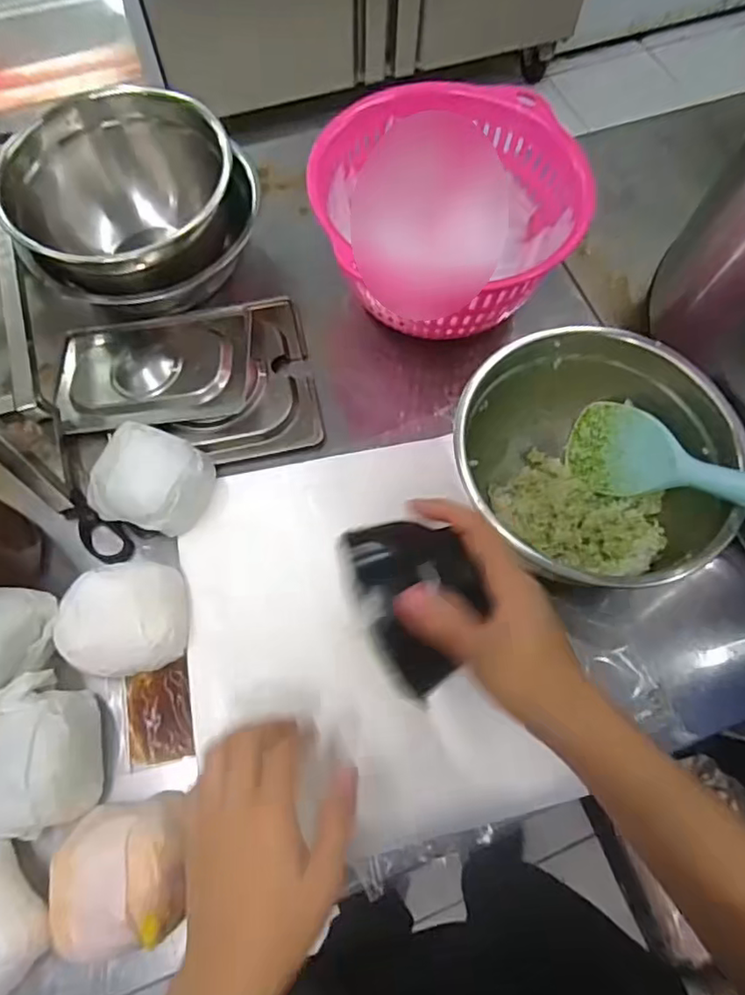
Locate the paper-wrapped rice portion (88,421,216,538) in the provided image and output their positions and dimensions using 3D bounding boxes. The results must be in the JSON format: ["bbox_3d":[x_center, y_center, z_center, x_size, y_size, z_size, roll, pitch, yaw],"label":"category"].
[{"bbox_3d":[-0.169,-0.012,0.466,0.073,0.053,0.074,0,67,-1],"label":"paper-wrapped rice portion"}]

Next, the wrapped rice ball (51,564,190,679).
[{"bbox_3d":[-0.176,0.086,0.425,0.080,0.048,0.073,0,67,-1],"label":"wrapped rice ball"}]

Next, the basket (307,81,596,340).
[{"bbox_3d":[0.063,-0.234,0.528,0.212,0.122,0.186,33,70,12],"label":"basket"}]

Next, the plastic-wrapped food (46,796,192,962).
[{"bbox_3d":[-0.152,0.229,0.368,0.076,0.051,0.076,-7,68,-4],"label":"plastic-wrapped food"}]

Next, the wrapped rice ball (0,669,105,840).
[{"bbox_3d":[-0.221,0.167,0.391,0.078,0.052,0.091,-19,69,-9],"label":"wrapped rice ball"}]

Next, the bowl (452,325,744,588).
[{"bbox_3d":[0.152,-0.020,0.449,0.184,0.107,0.186,0,67,-1],"label":"bowl"}]

